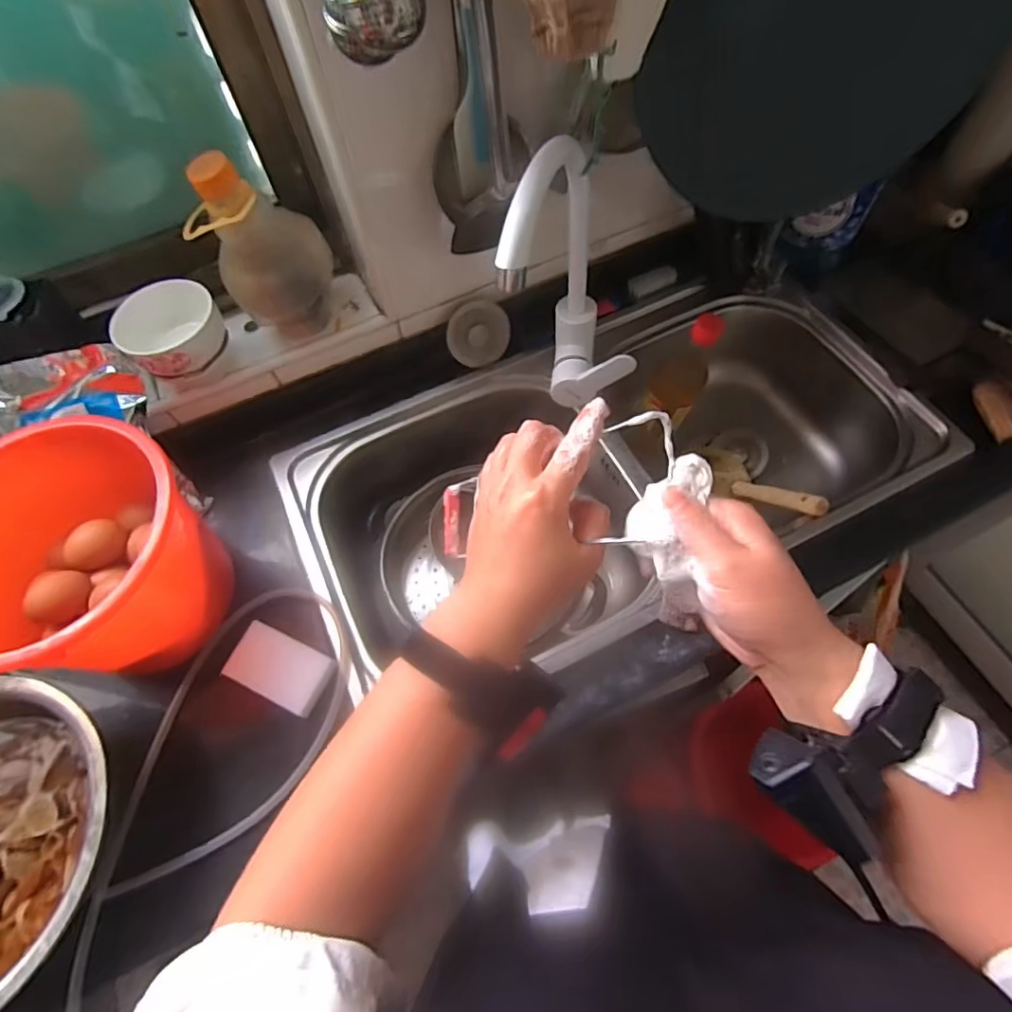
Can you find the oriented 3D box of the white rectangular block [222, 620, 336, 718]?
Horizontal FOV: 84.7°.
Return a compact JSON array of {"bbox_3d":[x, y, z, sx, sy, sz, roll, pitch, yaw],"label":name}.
[{"bbox_3d":[-0.230,0.166,0.569,0.102,0.020,0.062,21,66,14],"label":"white rectangular block"}]

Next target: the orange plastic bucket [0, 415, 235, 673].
[{"bbox_3d":[-0.387,0.058,0.534,0.213,0.173,0.213,-2,63,3],"label":"orange plastic bucket"}]

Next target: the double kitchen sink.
[{"bbox_3d":[0.132,-0.034,0.737,0.755,0.211,0.379,-24,64,-8],"label":"double kitchen sink"}]

